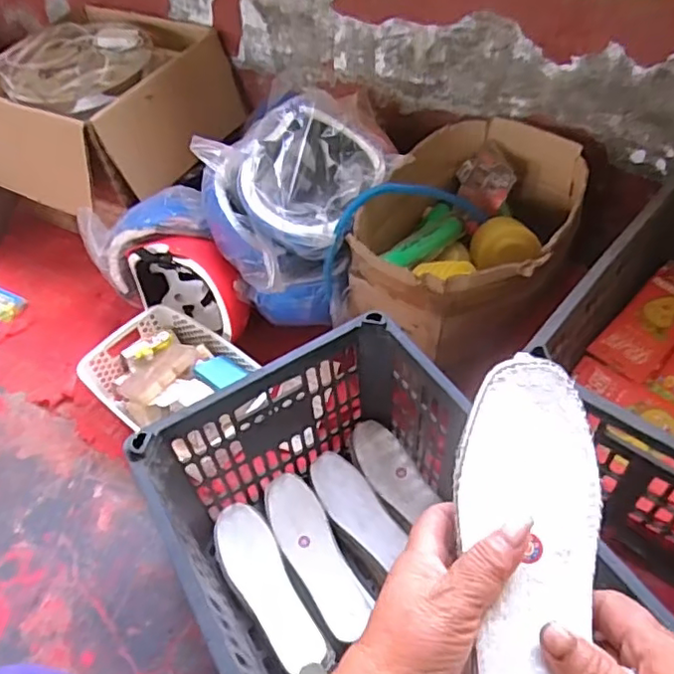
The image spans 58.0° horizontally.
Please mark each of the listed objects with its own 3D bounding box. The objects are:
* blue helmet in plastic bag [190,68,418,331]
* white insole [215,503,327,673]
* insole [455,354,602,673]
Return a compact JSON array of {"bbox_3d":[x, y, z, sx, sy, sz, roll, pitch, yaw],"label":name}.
[{"bbox_3d":[-0.056,-0.220,0.983,0.258,0.223,0.298,24,57,23],"label":"blue helmet in plastic bag"},{"bbox_3d":[-0.090,0.314,0.782,0.068,0.011,0.224,-33,57,-15],"label":"white insole"},{"bbox_3d":[0.096,0.120,0.306,0.069,0.012,0.232,0,61,16],"label":"insole"}]

